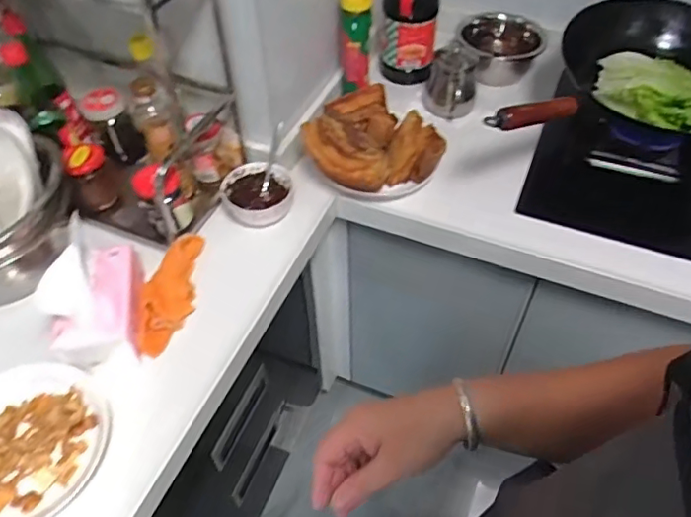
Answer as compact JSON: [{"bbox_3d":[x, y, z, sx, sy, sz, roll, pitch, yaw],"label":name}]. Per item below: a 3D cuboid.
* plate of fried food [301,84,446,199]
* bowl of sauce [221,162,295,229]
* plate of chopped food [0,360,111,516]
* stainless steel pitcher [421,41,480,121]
[{"bbox_3d":[0.050,-0.189,0.940,0.199,0.100,0.191,0,50,0],"label":"plate of fried food"},{"bbox_3d":[-0.141,-0.100,0.932,0.113,0.061,0.110,0,50,0],"label":"bowl of sauce"},{"bbox_3d":[-0.389,0.217,0.677,0.189,0.027,0.196,0,50,0],"label":"plate of chopped food"},{"bbox_3d":[0.195,-0.328,1.066,0.092,0.111,0.114,8,51,7],"label":"stainless steel pitcher"}]

